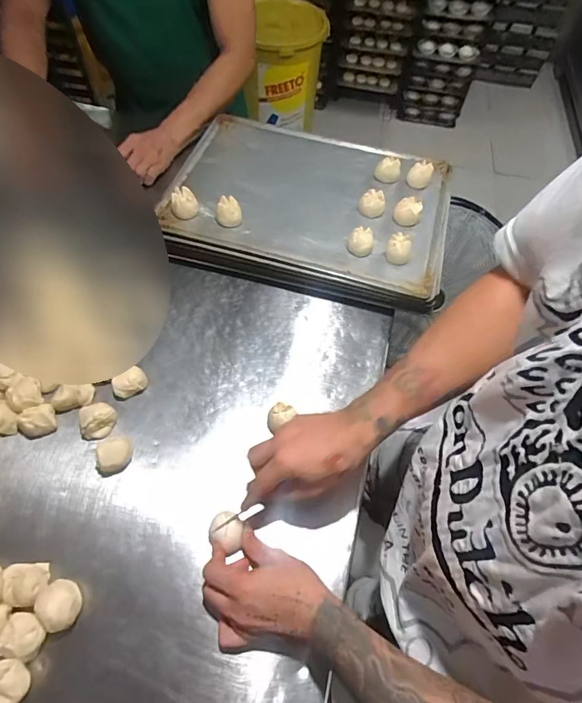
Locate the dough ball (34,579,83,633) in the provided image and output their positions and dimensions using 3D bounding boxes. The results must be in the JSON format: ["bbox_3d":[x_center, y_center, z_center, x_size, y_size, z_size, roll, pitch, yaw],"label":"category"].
[{"bbox_3d":[-0.246,0.268,0.453,0.044,0.035,0.048,3,59,-1],"label":"dough ball"}]

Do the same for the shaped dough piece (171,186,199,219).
[{"bbox_3d":[-0.170,-0.237,0.681,0.038,0.034,0.038,-14,61,-10],"label":"shaped dough piece"}]

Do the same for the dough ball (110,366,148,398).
[{"bbox_3d":[-0.224,0.045,0.595,0.046,0.028,0.034,-25,66,-13],"label":"dough ball"}]

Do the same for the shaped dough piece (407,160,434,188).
[{"bbox_3d":[0.224,-0.311,0.741,0.037,0.038,0.031,11,60,4],"label":"shaped dough piece"}]

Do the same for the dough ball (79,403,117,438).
[{"bbox_3d":[-0.251,0.091,0.555,0.034,0.039,0.044,27,62,13],"label":"dough ball"}]

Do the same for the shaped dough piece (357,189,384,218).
[{"bbox_3d":[0.133,-0.244,0.707,0.041,0.033,0.037,13,60,5],"label":"shaped dough piece"}]

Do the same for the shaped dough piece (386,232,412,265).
[{"bbox_3d":[0.166,-0.158,0.657,0.038,0.034,0.037,1,59,-2],"label":"shaped dough piece"}]

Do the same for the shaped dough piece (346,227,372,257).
[{"bbox_3d":[0.107,-0.170,0.661,0.038,0.030,0.034,9,60,3],"label":"shaped dough piece"}]

